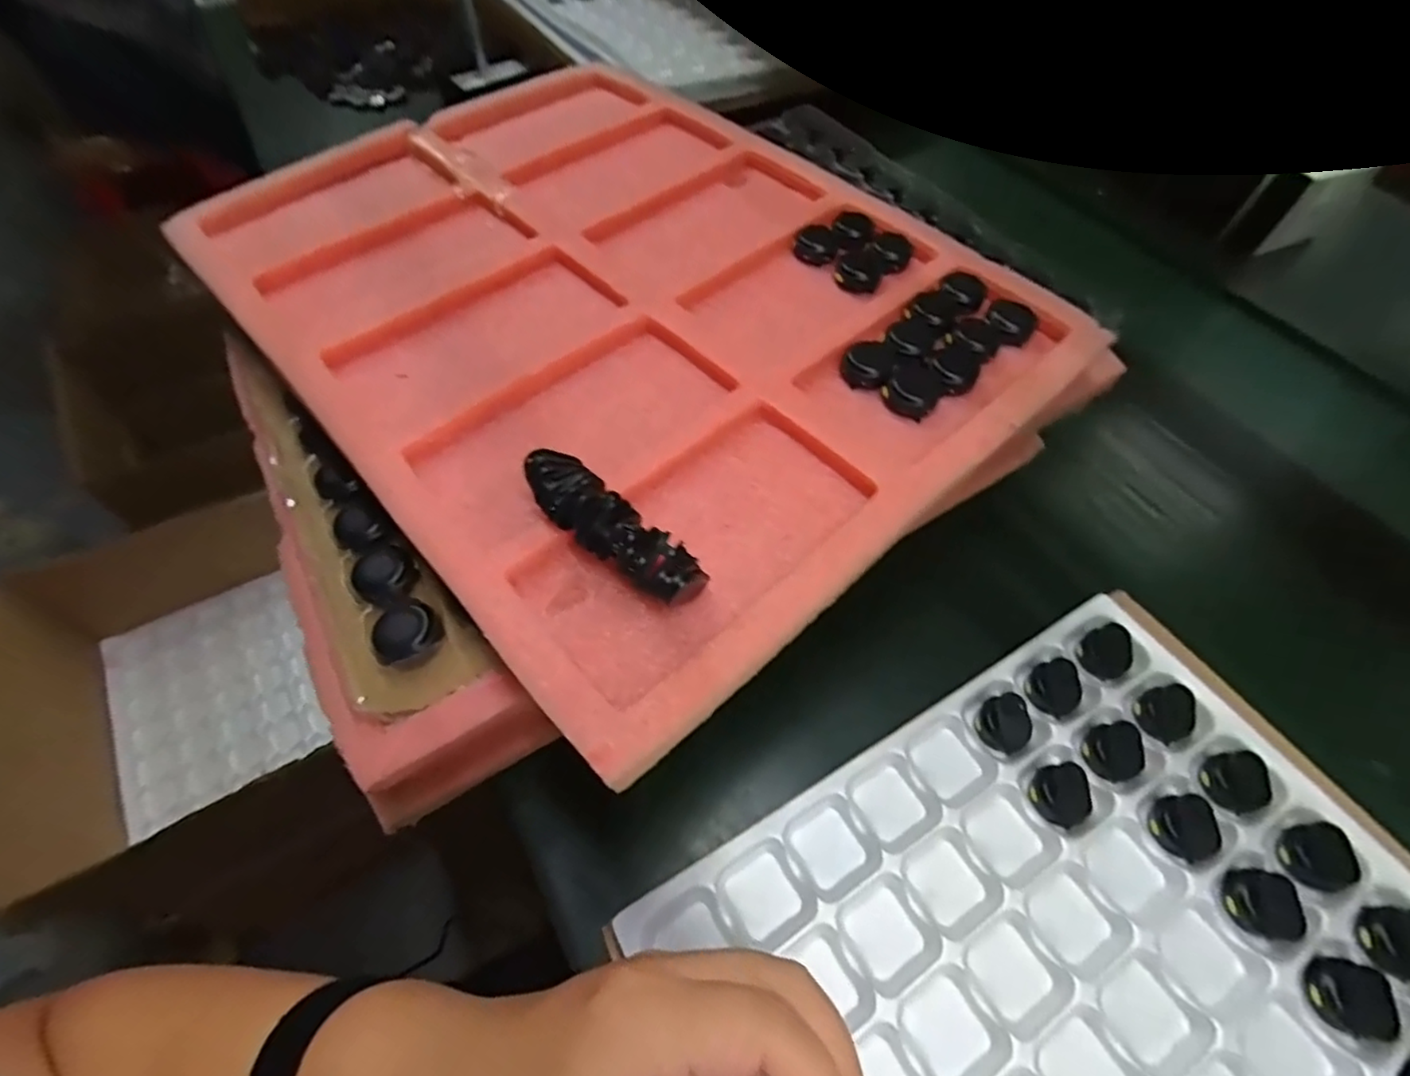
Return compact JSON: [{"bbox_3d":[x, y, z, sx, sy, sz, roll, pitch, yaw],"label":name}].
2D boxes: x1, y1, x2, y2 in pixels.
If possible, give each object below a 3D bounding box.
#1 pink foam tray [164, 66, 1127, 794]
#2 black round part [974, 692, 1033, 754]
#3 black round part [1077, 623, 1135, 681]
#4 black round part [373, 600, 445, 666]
[{"bbox_3d":[-0.056,-0.162,0.391,0.373,0.031,0.481,-38,66,-21],"label":"pink foam tray"},{"bbox_3d":[0.175,0.107,0.364,0.026,0.022,0.029,-34,63,-24],"label":"black round part"},{"bbox_3d":[0.250,0.070,0.388,0.030,0.018,0.028,2,55,-2],"label":"black round part"},{"bbox_3d":[-0.140,0.043,0.294,0.029,0.009,0.028,2,55,-2],"label":"black round part"}]

